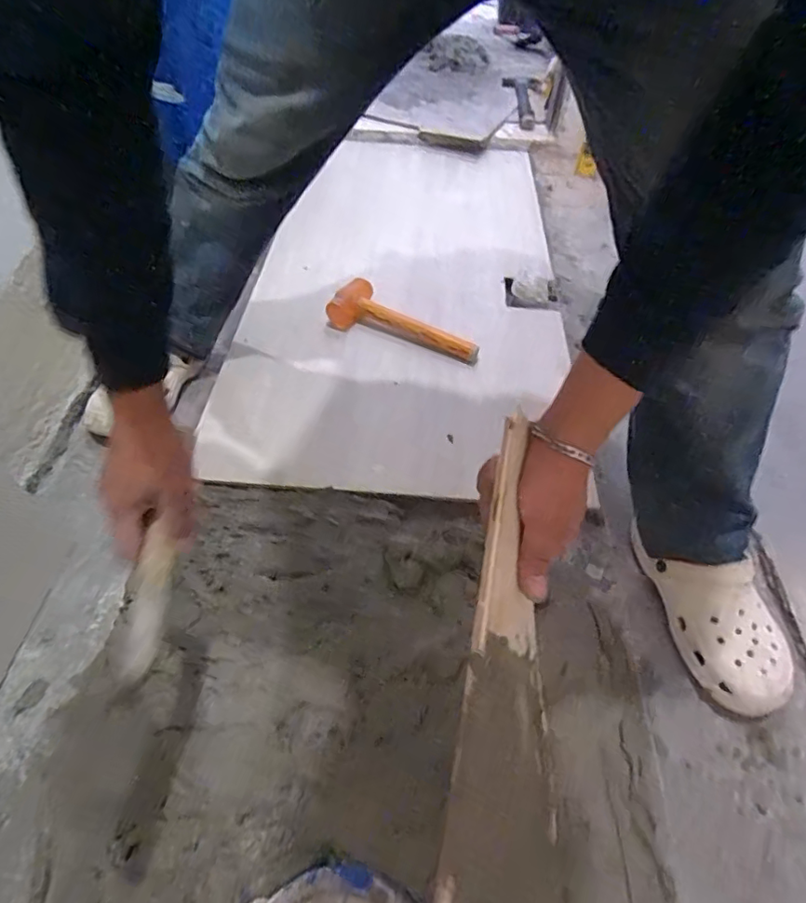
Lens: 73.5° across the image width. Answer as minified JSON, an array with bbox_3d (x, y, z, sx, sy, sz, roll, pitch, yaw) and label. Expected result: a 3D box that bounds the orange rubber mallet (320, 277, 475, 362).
[{"bbox_3d":[0.001,-0.218,0.929,0.263,0.049,0.108,27,55,19],"label":"orange rubber mallet"}]

